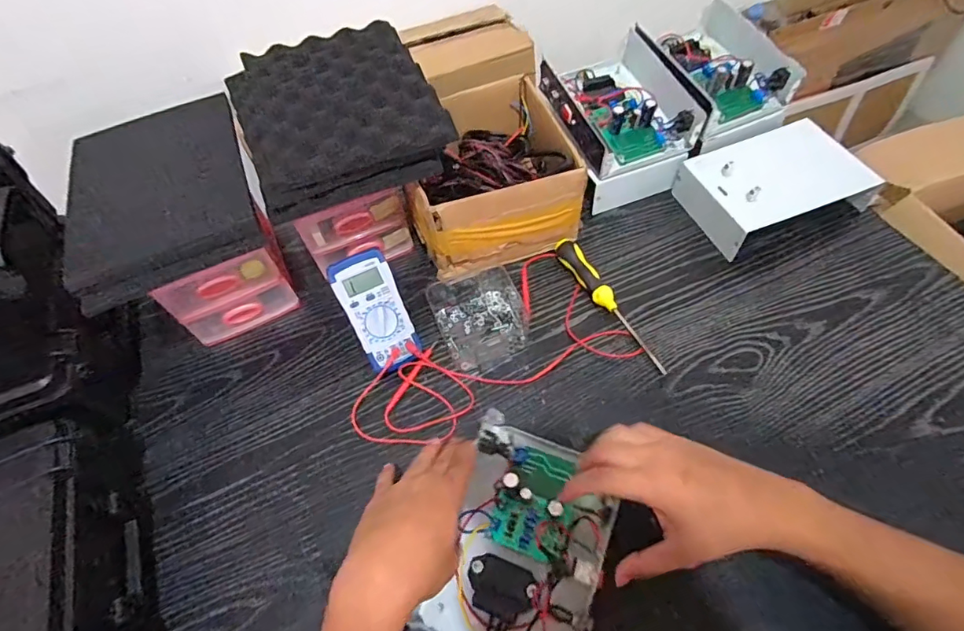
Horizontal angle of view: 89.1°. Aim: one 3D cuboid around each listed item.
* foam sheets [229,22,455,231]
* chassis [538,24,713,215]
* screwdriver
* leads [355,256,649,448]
[{"bbox_3d":[-0.170,-0.242,0.576,0.219,0.035,0.299,-23,59,-9],"label":"foam sheets"},{"bbox_3d":[0.197,-0.280,0.695,0.173,0.096,0.228,-21,59,-8],"label":"chassis"},{"bbox_3d":[0.157,-0.017,0.610,0.027,0.025,0.208,-27,60,-11],"label":"screwdriver"},{"bbox_3d":[-0.006,0.033,0.589,0.326,0.032,0.176,-22,59,-9],"label":"leads"}]

